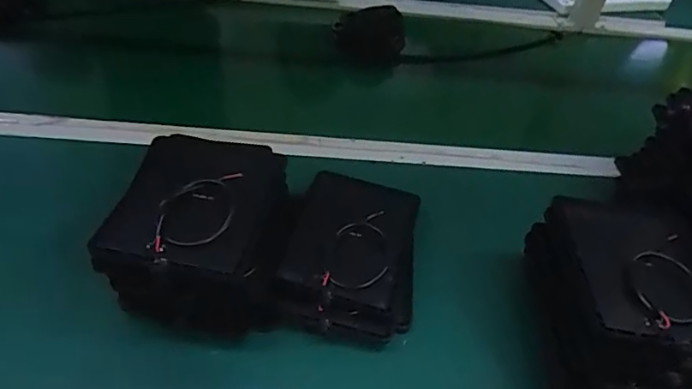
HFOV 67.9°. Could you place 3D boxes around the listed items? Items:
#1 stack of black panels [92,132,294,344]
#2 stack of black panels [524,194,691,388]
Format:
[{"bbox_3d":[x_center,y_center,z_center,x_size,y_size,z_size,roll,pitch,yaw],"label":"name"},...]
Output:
[{"bbox_3d":[-0.126,0.026,0.466,0.136,0.094,0.174,2,43,-6],"label":"stack of black panels"},{"bbox_3d":[0.252,0.098,0.440,0.141,0.091,0.198,7,43,-1],"label":"stack of black panels"}]

